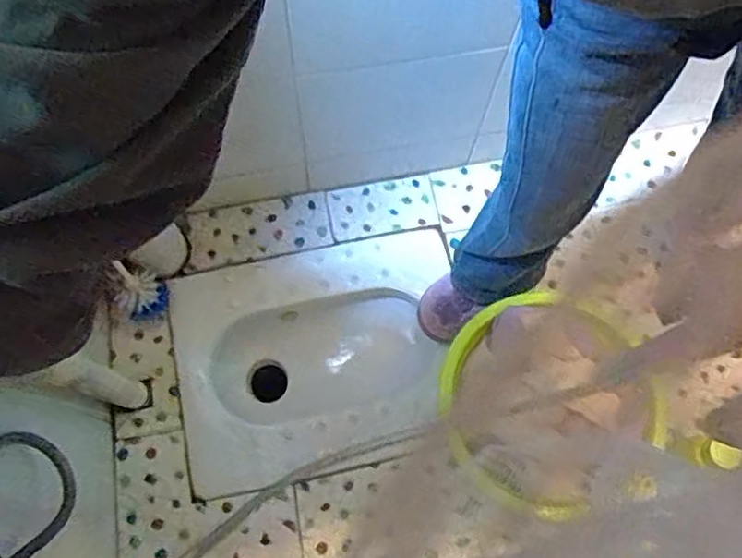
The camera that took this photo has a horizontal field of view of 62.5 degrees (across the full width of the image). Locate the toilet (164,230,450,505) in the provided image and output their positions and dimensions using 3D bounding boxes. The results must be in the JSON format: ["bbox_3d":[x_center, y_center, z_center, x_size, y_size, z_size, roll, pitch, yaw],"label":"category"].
[{"bbox_3d":[-0.094,0.166,1.249,0.547,0.255,0.402,-15,73,-11],"label":"toilet"}]

